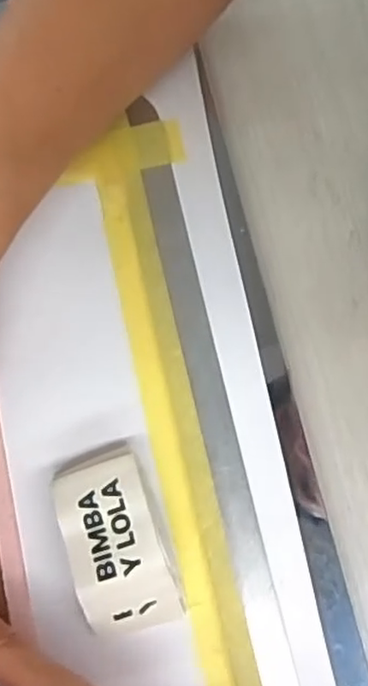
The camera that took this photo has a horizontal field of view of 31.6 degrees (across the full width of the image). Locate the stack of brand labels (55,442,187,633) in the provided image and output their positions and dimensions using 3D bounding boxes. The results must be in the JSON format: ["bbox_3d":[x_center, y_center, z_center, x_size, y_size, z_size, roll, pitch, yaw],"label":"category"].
[{"bbox_3d":[-0.031,0.088,0.290,0.041,0.024,0.076,-20,78,0],"label":"stack of brand labels"}]

